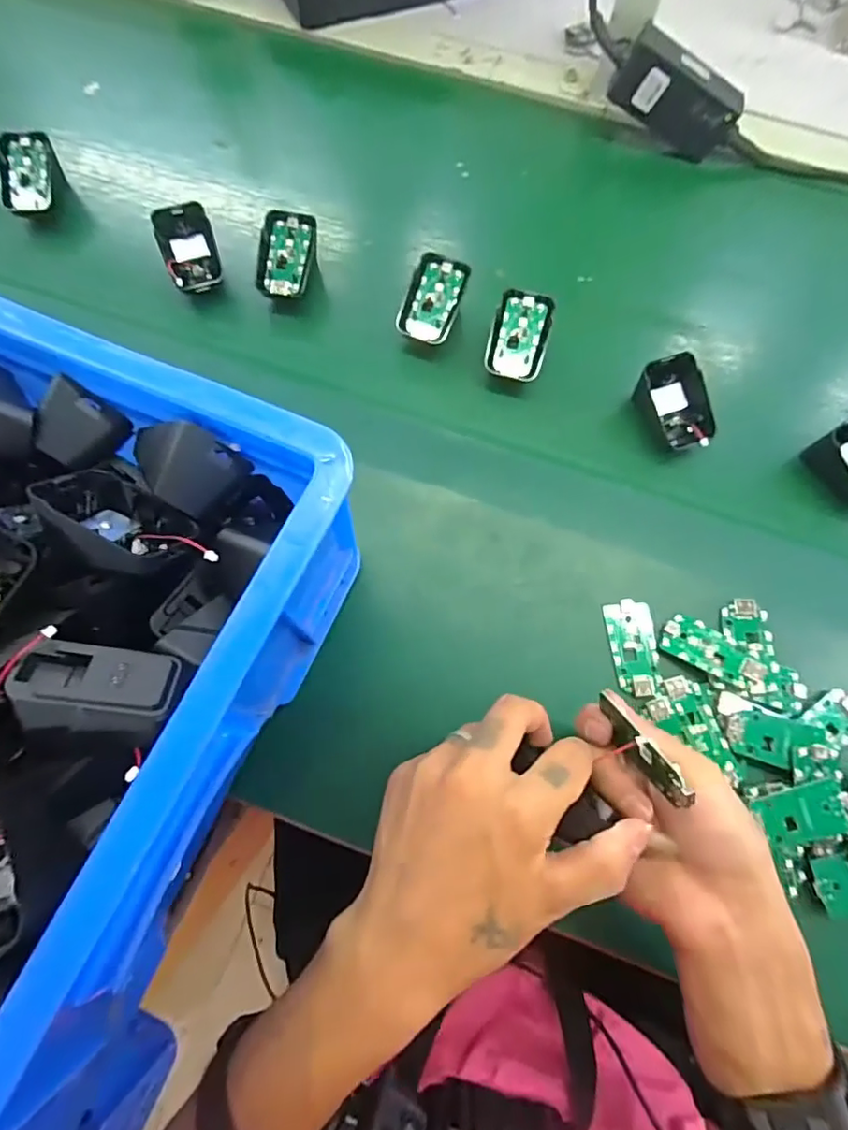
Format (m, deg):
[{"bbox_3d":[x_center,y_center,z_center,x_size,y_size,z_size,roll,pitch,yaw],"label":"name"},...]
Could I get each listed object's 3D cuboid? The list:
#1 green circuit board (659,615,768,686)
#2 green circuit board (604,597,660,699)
[{"bbox_3d":[0.195,0.058,0.363,0.064,0.004,0.030,30,69,19],"label":"green circuit board"},{"bbox_3d":[0.144,0.057,0.370,0.031,0.004,0.064,-4,72,-3],"label":"green circuit board"}]

